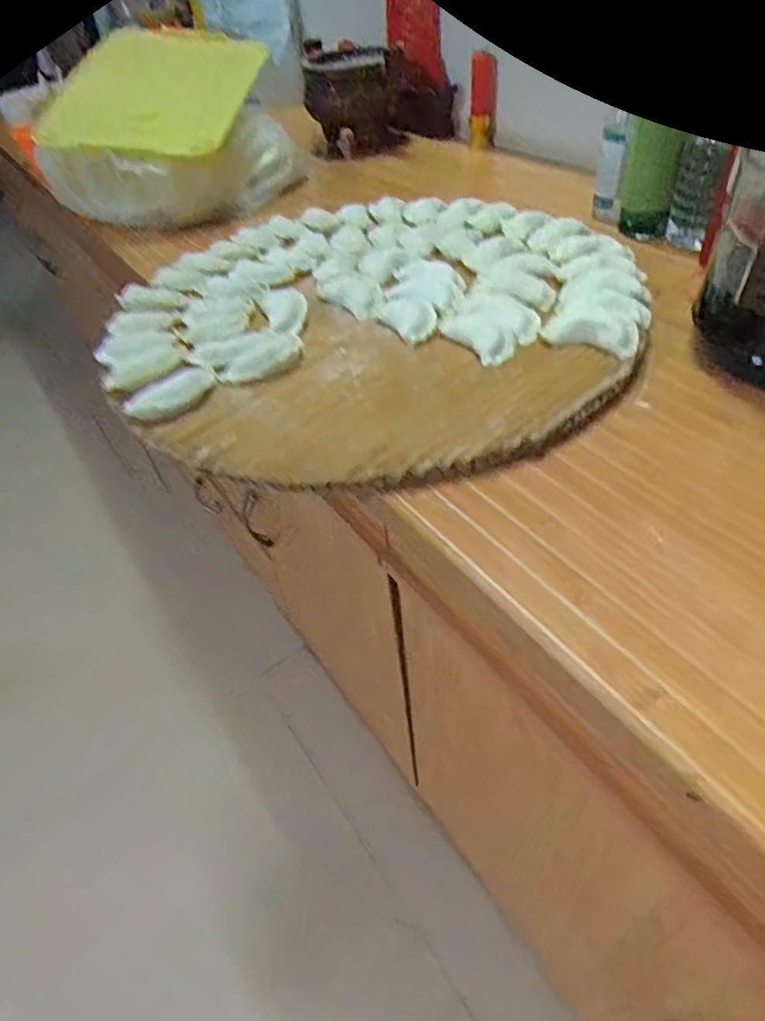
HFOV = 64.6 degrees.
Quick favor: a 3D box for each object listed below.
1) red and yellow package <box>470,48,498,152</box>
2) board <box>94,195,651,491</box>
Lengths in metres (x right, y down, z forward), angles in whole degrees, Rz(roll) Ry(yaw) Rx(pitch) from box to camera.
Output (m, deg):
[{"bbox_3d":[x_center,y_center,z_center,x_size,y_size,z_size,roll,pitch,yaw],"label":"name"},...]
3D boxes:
[{"bbox_3d":[0.138,-0.559,0.830,0.032,0.104,0.028,1,46,8],"label":"red and yellow package"},{"bbox_3d":[-0.007,-0.177,0.504,0.403,0.034,0.416,1,47,4],"label":"board"}]

